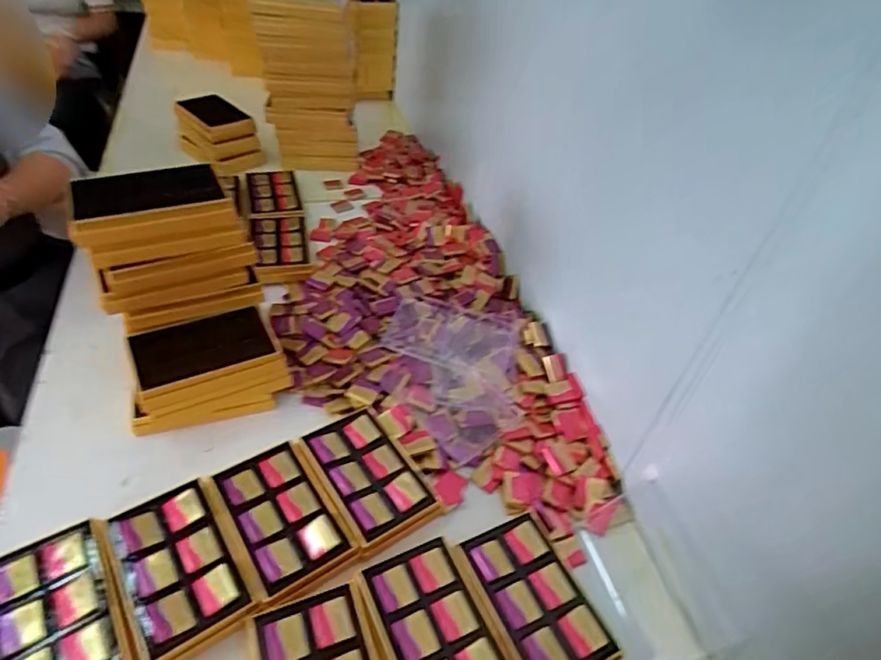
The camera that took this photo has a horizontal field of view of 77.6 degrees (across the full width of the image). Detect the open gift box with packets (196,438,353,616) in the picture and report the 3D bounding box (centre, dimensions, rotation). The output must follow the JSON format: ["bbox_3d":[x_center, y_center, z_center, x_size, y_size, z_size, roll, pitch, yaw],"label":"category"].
[{"bbox_3d":[-0.179,0.208,0.598,0.105,0.024,0.164,-23,51,-30],"label":"open gift box with packets"}]

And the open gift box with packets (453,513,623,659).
[{"bbox_3d":[0.095,0.279,0.566,0.103,0.035,0.167,-14,47,-23],"label":"open gift box with packets"}]

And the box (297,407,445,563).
[{"bbox_3d":[-0.085,0.170,0.641,0.104,0.021,0.163,-22,50,-29],"label":"box"}]

